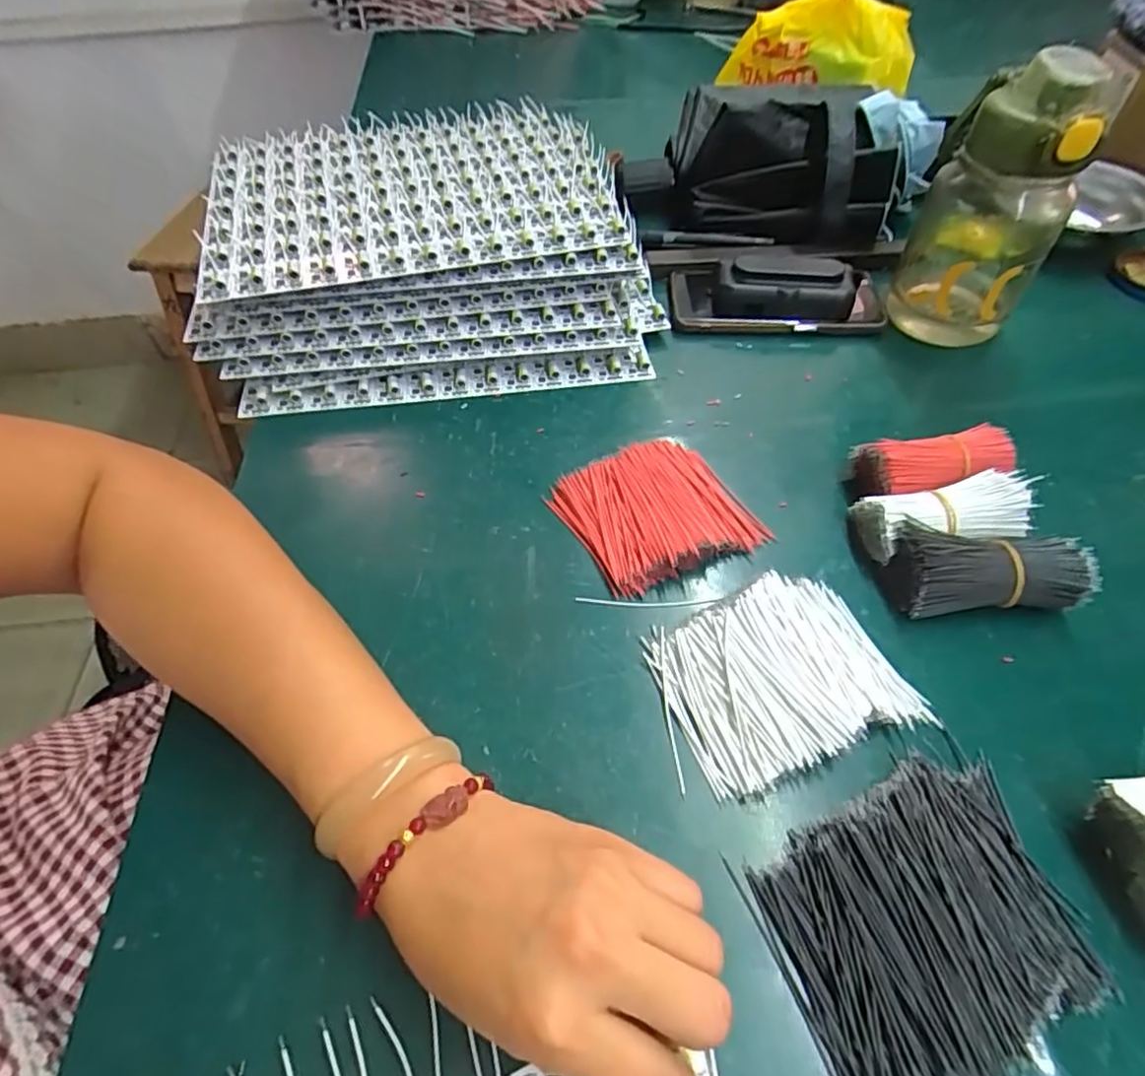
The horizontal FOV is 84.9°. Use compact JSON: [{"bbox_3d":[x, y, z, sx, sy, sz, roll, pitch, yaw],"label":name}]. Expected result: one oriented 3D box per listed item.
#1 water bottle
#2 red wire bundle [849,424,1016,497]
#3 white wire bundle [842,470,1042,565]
[{"bbox_3d":[0.286,-0.222,0.428,0.088,0.171,0.074,29,61,20],"label":"water bottle"},{"bbox_3d":[0.216,-0.040,0.381,0.095,0.035,0.041,-5,55,-1],"label":"red wire bundle"},{"bbox_3d":[0.212,-0.012,0.361,0.090,0.038,0.038,-8,55,-3],"label":"white wire bundle"}]

